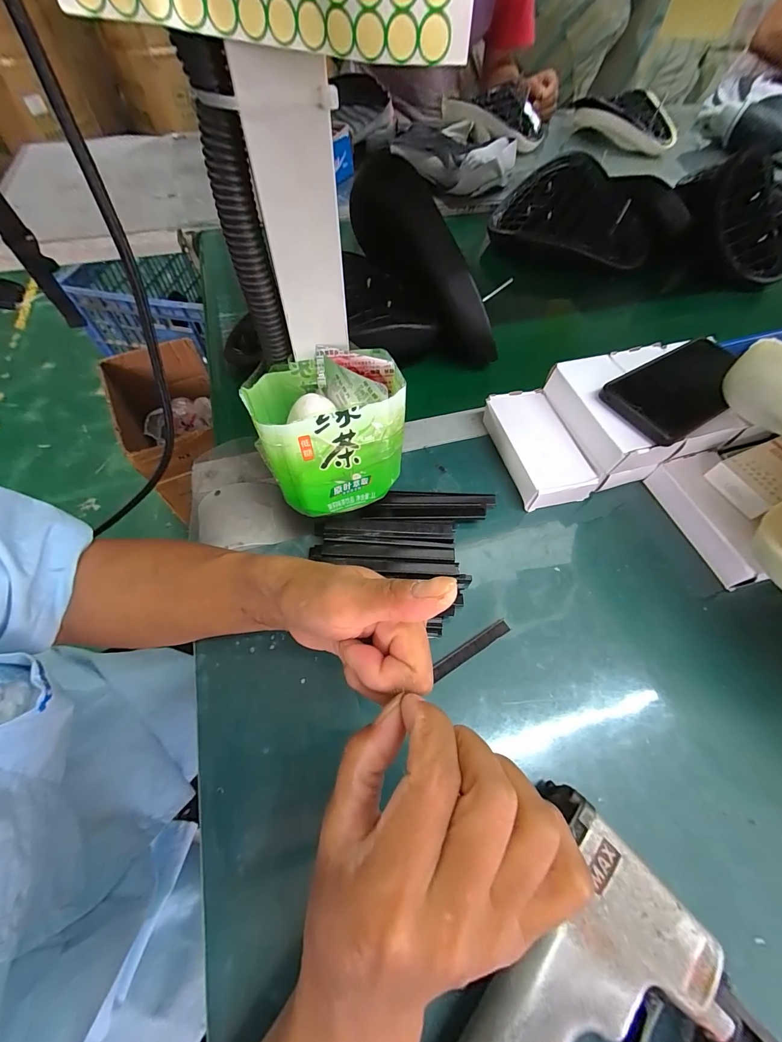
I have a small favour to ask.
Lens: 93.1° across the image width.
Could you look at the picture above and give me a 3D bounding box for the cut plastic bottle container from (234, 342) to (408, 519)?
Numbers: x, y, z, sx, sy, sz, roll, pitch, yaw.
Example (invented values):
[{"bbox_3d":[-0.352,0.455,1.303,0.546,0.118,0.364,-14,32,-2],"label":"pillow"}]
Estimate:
[{"bbox_3d":[-0.047,-0.068,0.277,0.108,0.088,0.087,-14,61,-10],"label":"cut plastic bottle container"}]

